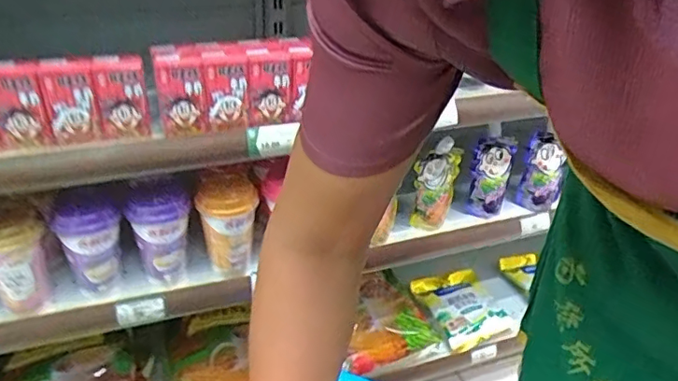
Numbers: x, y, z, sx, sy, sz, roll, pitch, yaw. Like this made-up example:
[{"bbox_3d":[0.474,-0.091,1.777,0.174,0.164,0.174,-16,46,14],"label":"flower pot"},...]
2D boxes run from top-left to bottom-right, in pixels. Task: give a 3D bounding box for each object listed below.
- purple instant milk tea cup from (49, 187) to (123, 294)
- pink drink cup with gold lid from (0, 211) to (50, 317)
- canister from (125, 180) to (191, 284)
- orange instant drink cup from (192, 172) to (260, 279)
[{"bbox_3d":[-0.333,0.068,0.740,0.081,0.162,0.095,-15,38,-26],"label":"purple instant milk tea cup"},{"bbox_3d":[-0.397,0.090,0.681,0.074,0.140,0.072,3,33,-2],"label":"pink drink cup with gold lid"},{"bbox_3d":[-0.241,0.052,0.762,0.080,0.142,0.059,-6,35,-14],"label":"canister"},{"bbox_3d":[-0.157,0.046,0.791,0.079,0.134,0.079,3,33,-2],"label":"orange instant drink cup"}]

